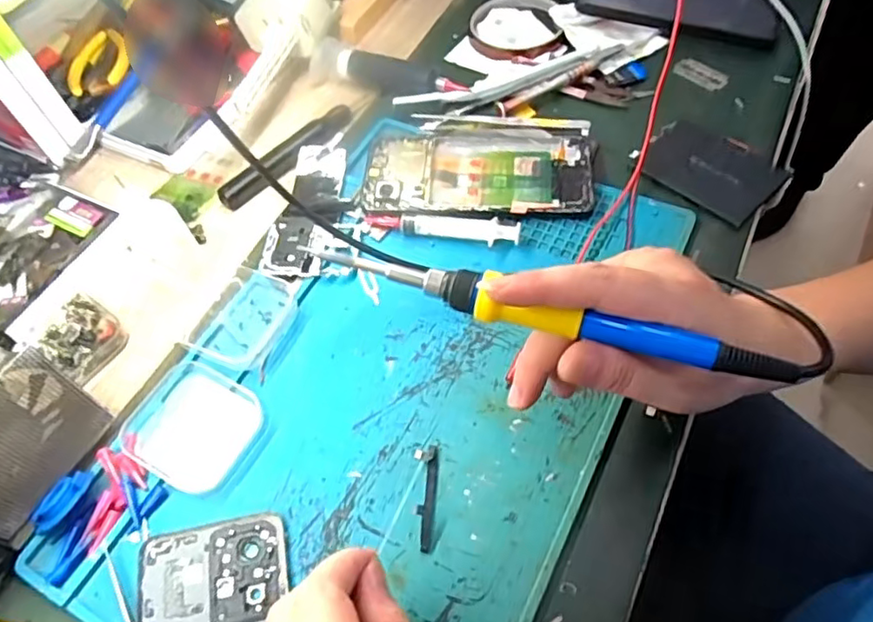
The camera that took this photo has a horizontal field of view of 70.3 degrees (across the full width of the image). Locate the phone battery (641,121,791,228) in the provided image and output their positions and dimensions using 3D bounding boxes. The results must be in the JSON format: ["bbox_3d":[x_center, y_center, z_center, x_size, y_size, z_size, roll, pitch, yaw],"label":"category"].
[{"bbox_3d":[0.191,-0.102,0.434,0.066,0.005,0.089,-41,63,-19],"label":"phone battery"}]

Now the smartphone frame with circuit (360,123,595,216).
[{"bbox_3d":[0.030,-0.104,0.446,0.159,0.010,0.089,2,58,6],"label":"smartphone frame with circuit"}]

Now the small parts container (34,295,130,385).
[{"bbox_3d":[-0.232,0.015,0.402,0.050,0.023,0.046,32,65,22],"label":"small parts container"}]

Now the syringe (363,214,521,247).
[{"bbox_3d":[0.003,-0.057,0.420,0.105,0.007,0.020,3,58,7],"label":"syringe"}]

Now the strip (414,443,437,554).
[{"bbox_3d":[-0.006,0.095,0.322,0.011,0.008,0.054,-1,57,4],"label":"strip"}]

